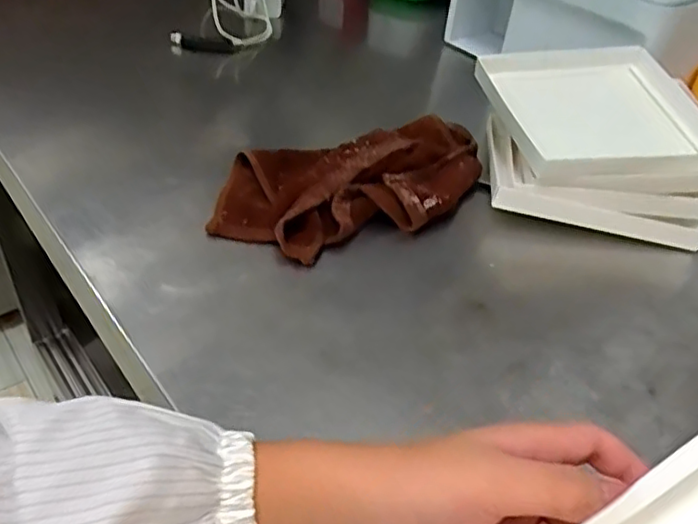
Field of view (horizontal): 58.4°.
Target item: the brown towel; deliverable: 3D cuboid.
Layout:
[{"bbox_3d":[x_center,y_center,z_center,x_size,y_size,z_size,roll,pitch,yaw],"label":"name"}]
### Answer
[{"bbox_3d":[0.008,-0.072,0.559,0.261,0.037,0.136,-15,46,-23],"label":"brown towel"}]

